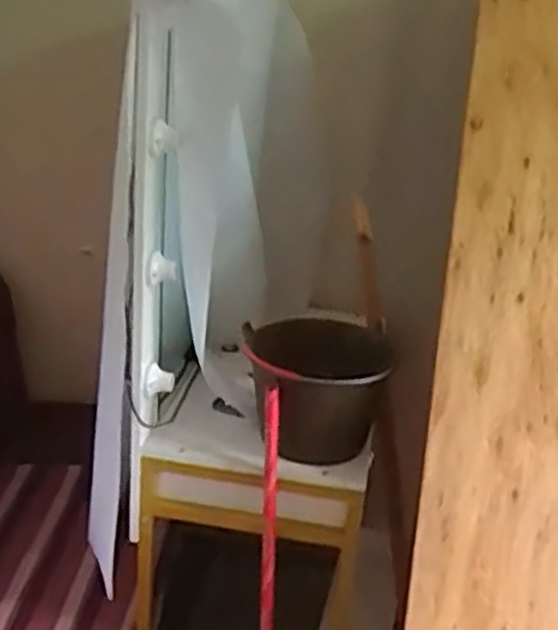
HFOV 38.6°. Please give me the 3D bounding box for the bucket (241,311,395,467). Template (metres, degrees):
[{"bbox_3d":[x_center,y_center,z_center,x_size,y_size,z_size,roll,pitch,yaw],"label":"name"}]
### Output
[{"bbox_3d":[0.078,0.132,1.451,0.264,0.181,0.264,6,22,-2],"label":"bucket"}]

